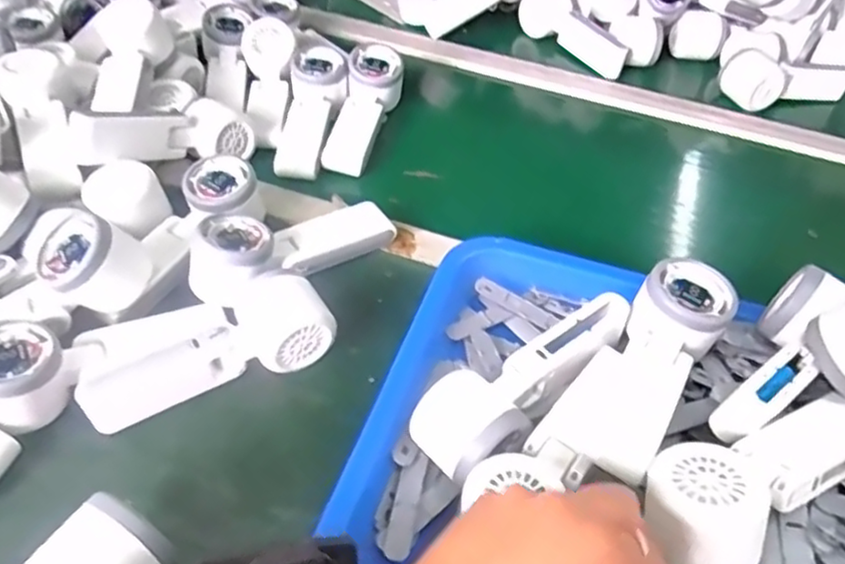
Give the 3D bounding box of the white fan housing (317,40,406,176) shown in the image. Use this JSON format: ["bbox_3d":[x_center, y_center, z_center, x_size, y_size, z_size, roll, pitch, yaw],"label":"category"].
[{"bbox_3d":[-0.061,-0.171,0.681,0.056,0.042,0.163,13,63,7],"label":"white fan housing"}]

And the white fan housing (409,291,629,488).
[{"bbox_3d":[0.063,0.064,0.437,0.061,0.054,0.171,35,52,26],"label":"white fan housing"}]

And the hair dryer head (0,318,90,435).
[{"bbox_3d":[-0.258,0.059,0.437,0.068,0.048,0.056,-22,51,-25],"label":"hair dryer head"}]

